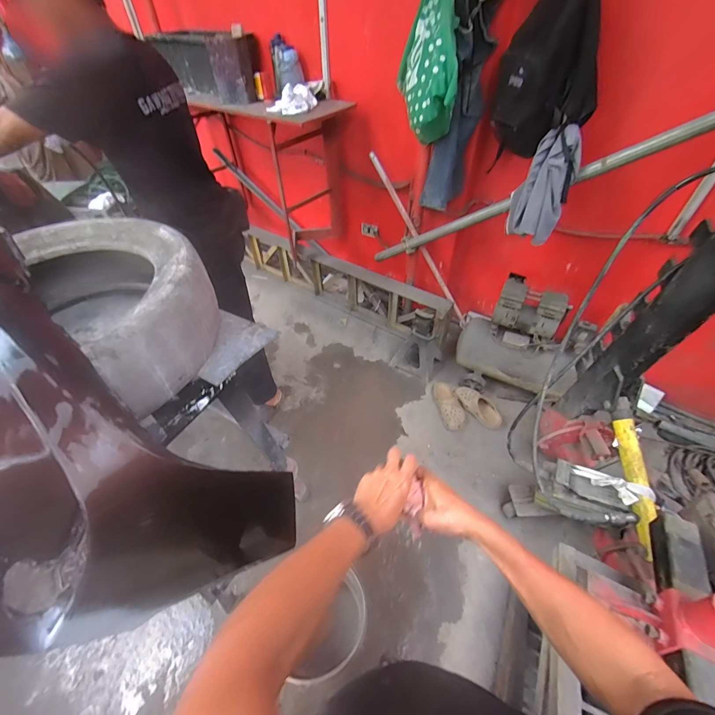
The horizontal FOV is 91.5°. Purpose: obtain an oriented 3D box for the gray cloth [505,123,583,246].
[{"bbox_3d":[0.637,-0.576,1.199,0.135,0.339,0.151,5,48,5],"label":"gray cloth"}]

